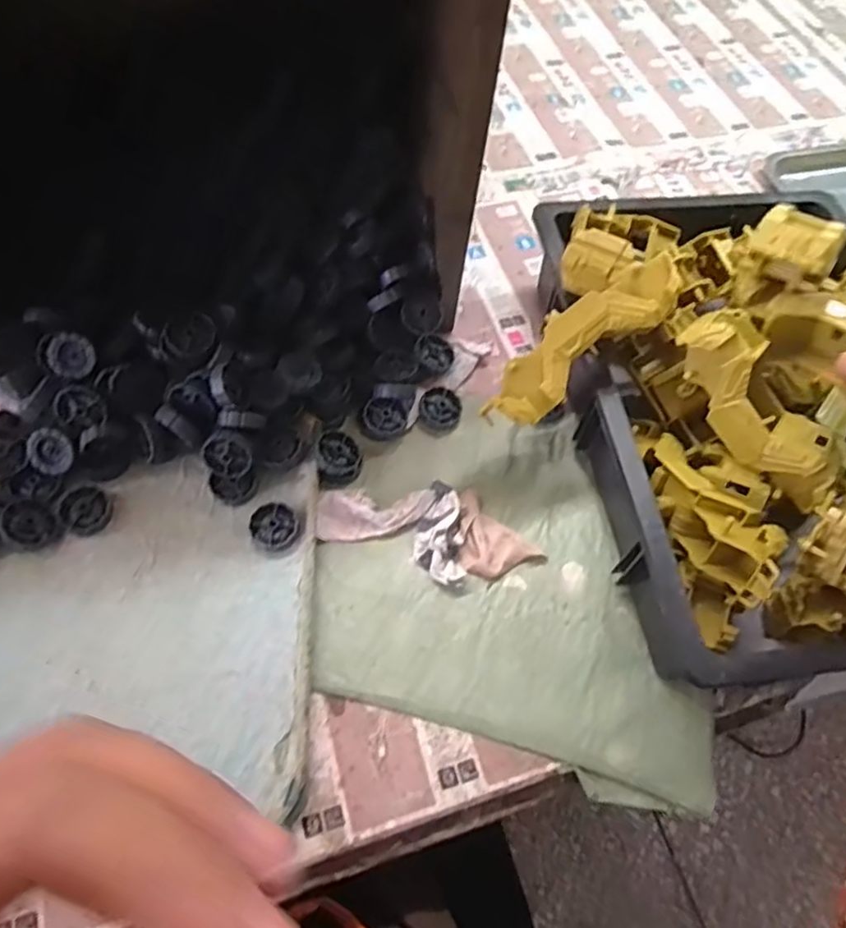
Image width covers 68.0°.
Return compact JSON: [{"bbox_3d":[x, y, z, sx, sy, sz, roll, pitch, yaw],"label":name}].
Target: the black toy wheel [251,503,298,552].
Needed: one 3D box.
[{"bbox_3d":[-0.120,0.051,0.508,0.039,0.011,0.036,1,60,-2],"label":"black toy wheel"}]

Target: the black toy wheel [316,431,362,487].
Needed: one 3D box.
[{"bbox_3d":[-0.074,-0.005,0.537,0.043,0.022,0.043,7,71,-22],"label":"black toy wheel"}]

